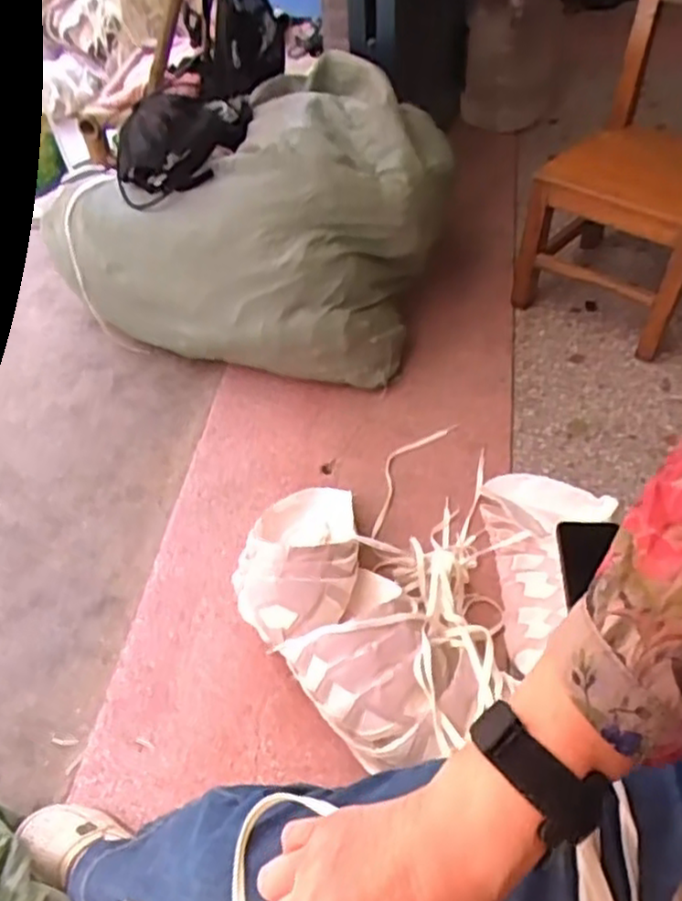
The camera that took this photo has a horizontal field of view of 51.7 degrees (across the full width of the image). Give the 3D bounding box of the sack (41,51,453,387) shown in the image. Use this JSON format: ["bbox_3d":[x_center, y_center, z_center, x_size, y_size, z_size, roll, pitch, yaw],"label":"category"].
[{"bbox_3d":[-0.149,-0.404,1.201,0.604,0.316,0.479,24,58,22],"label":"sack"}]

